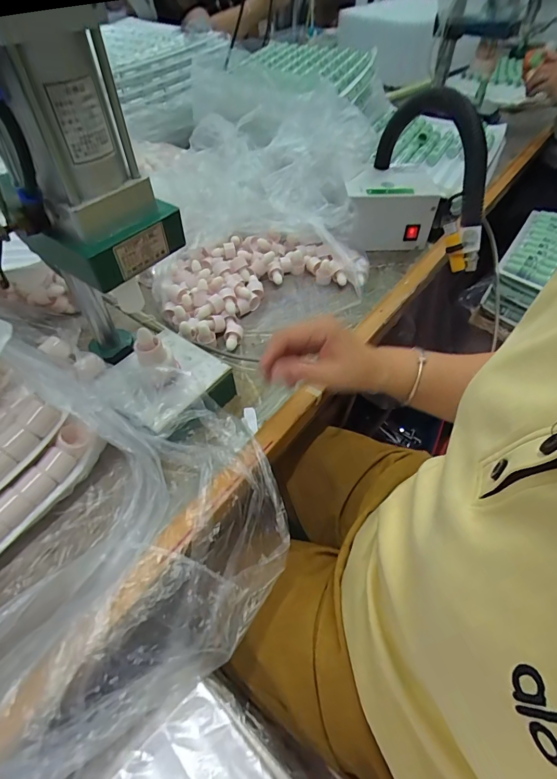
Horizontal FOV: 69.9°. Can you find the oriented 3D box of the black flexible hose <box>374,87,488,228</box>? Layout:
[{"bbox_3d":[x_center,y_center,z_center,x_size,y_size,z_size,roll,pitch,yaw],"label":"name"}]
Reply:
[{"bbox_3d":[0.227,-0.356,0.591,0.032,0.141,0.282,-12,52,-9],"label":"black flexible hose"}]

